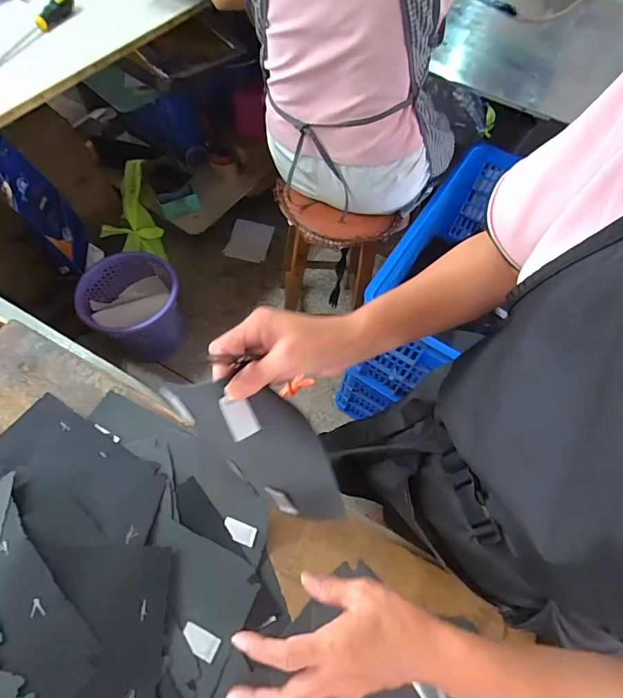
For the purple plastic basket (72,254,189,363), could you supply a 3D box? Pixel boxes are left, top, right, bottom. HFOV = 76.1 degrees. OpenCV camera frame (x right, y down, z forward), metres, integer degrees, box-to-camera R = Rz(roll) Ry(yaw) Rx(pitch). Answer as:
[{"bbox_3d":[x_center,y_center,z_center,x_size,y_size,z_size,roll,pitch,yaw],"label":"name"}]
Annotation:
[{"bbox_3d":[-0.535,-0.125,1.243,0.262,0.261,0.255,2,63,-3],"label":"purple plastic basket"}]

